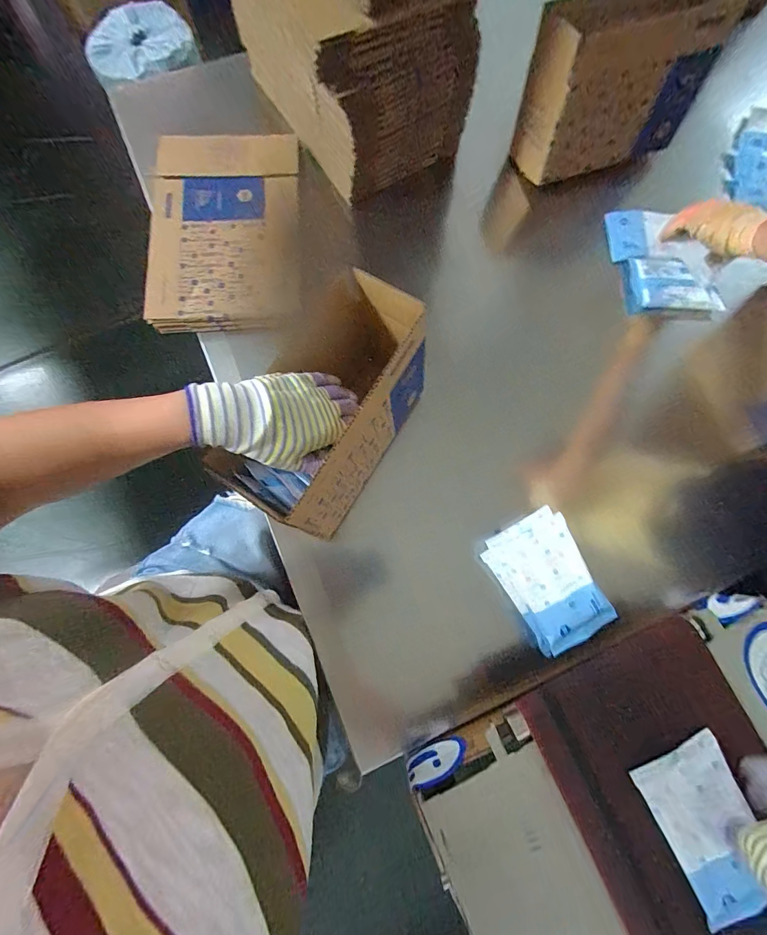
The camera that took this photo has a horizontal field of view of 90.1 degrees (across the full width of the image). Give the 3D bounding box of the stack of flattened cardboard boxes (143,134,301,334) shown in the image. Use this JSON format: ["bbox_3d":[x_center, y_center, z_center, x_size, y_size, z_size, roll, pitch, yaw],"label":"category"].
[{"bbox_3d":[-0.232,-0.359,0.562,0.213,0.045,0.321,-4,76,-2],"label":"stack of flattened cardboard boxes"}]

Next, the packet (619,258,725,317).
[{"bbox_3d":[0.435,-0.277,0.583,0.133,0.028,0.093,1,76,-1],"label":"packet"}]

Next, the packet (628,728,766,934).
[{"bbox_3d":[0.293,0.321,0.339,0.083,0.013,0.126,-24,78,-6],"label":"packet"}]

